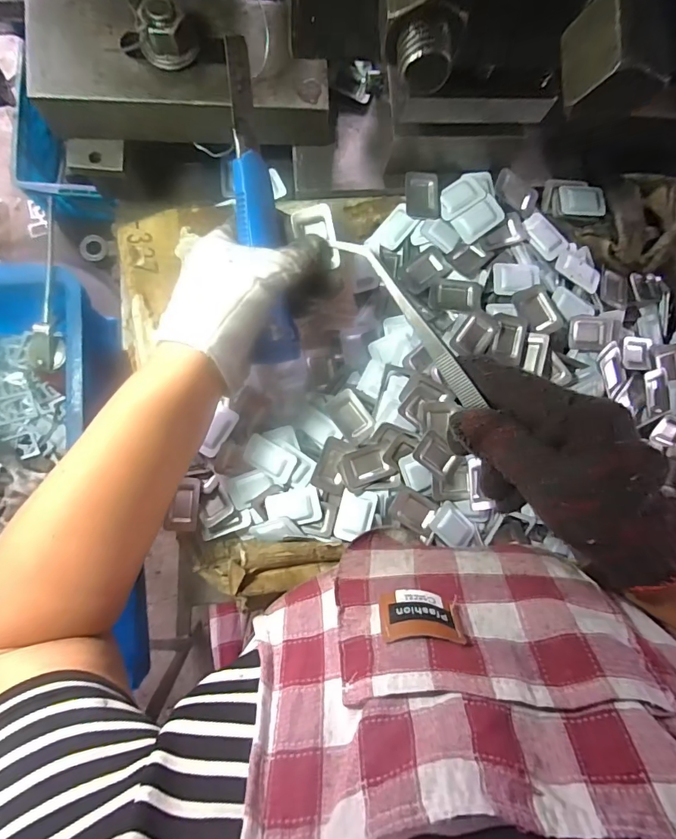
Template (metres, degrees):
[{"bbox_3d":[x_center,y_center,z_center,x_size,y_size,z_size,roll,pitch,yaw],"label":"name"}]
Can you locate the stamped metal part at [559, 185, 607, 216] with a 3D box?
[{"bbox_3d":[0.205,-0.183,0.366,0.038,0.005,0.027,-1,86,-7],"label":"stamped metal part"}]

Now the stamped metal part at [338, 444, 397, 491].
[{"bbox_3d":[0.022,0.036,0.331,0.039,0.004,0.028,-20,89,-7],"label":"stamped metal part"}]

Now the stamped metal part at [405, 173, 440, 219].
[{"bbox_3d":[0.069,-0.182,0.356,0.027,0.007,0.040,1,86,-6],"label":"stamped metal part"}]

